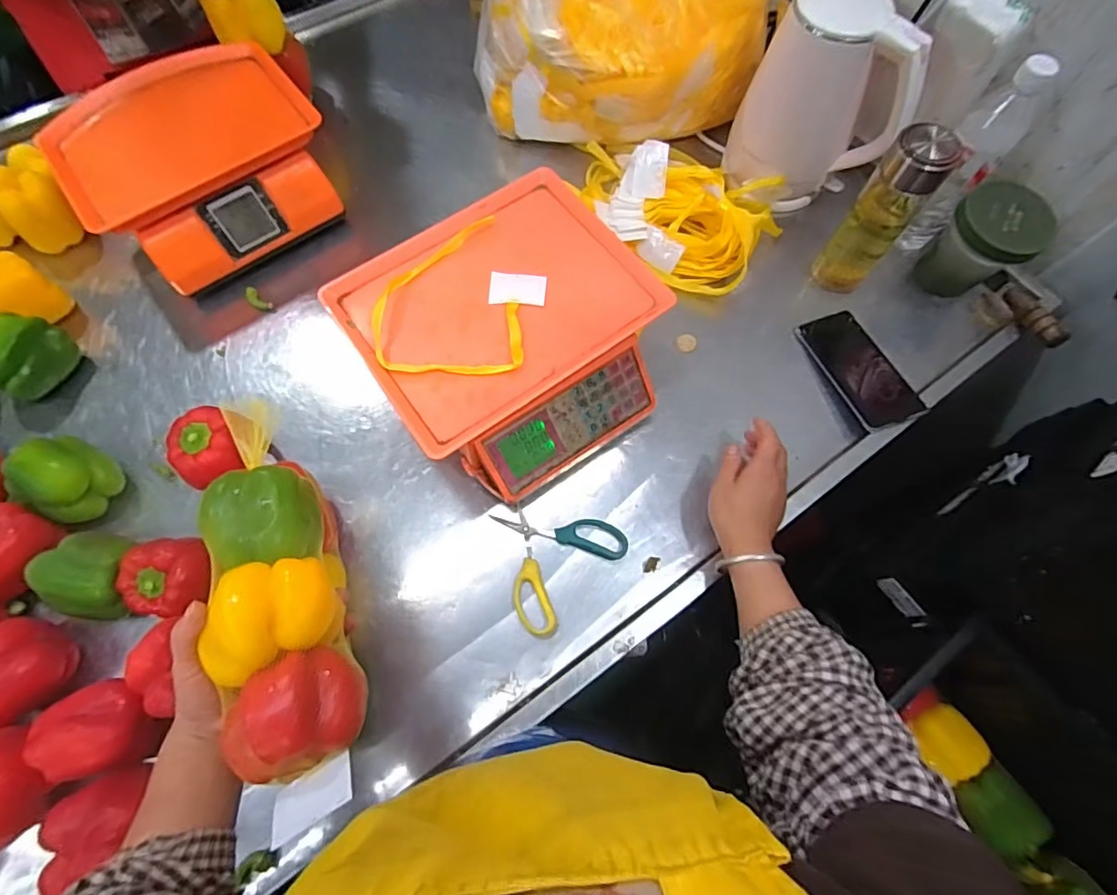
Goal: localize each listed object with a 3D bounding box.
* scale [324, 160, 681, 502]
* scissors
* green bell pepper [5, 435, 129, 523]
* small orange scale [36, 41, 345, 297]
[{"bbox_3d":[-0.049,-0.116,0.590,0.290,0.124,0.282,-34,73,-13],"label":"scale"},{"bbox_3d":[0.009,0.118,0.558,0.129,0.007,0.132,-16,70,-7],"label":"scissors"},{"bbox_3d":[-0.519,0.034,0.559,0.075,0.073,0.075,0,69,-1],"label":"green bell pepper"},{"bbox_3d":[-0.451,-0.362,0.682,0.279,0.122,0.250,-34,73,-13],"label":"small orange scale"}]

